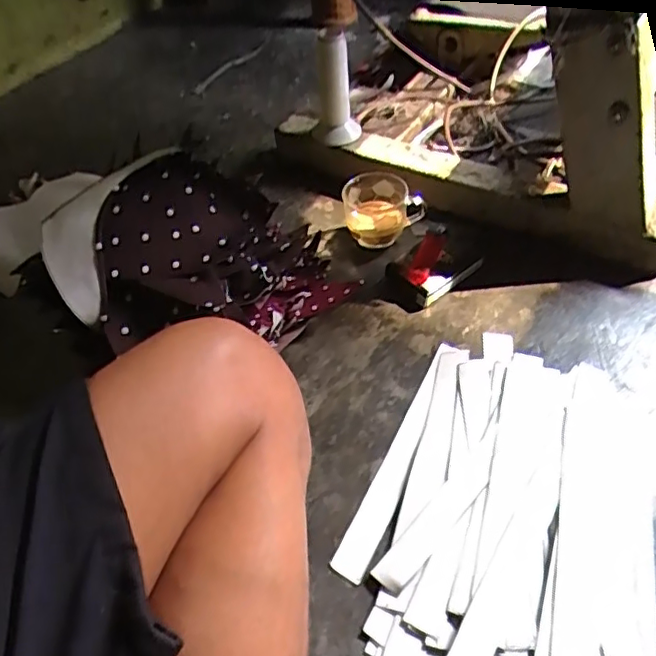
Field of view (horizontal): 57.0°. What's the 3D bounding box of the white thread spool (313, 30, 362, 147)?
[{"bbox_3d":[0.008,-0.291,0.736,0.059,0.124,0.049,-3,48,4],"label":"white thread spool"}]

